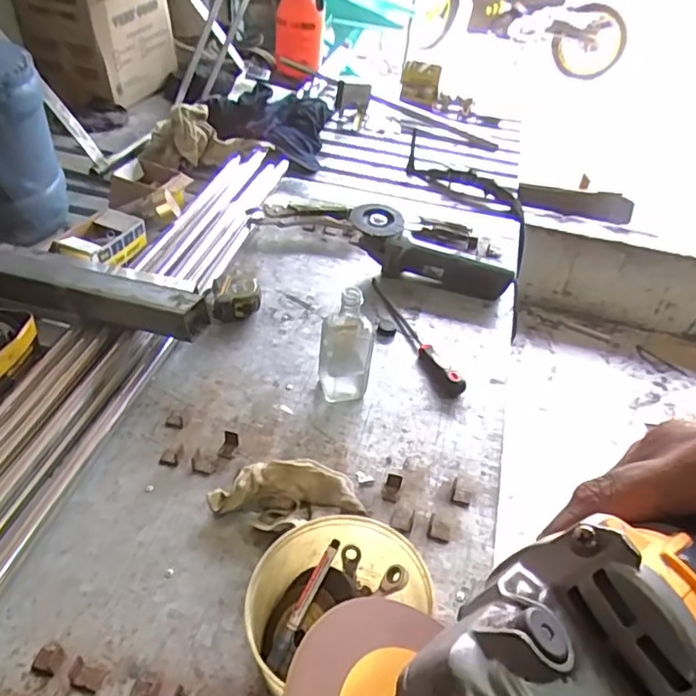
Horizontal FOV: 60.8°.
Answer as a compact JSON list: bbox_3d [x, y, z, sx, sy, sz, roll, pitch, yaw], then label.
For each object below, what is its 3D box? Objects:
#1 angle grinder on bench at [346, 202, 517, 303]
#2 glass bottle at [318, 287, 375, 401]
[{"bbox_3d":[0.144,-0.169,1.068,0.295,0.101,0.080,16,44,10],"label":"angle grinder on bench"},{"bbox_3d":[-0.002,-0.002,0.823,0.071,0.168,0.056,5,43,-1],"label":"glass bottle"}]

